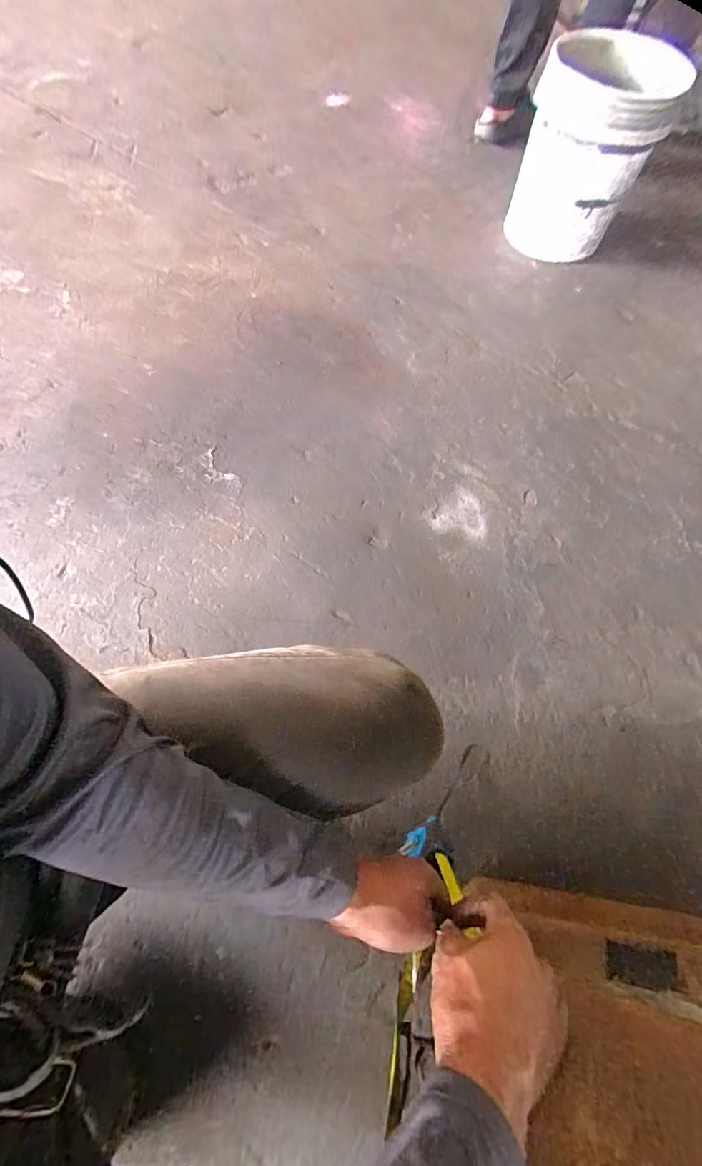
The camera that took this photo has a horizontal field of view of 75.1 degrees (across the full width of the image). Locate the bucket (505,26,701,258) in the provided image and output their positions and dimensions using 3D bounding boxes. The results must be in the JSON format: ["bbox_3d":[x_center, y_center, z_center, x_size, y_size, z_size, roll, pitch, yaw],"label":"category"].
[{"bbox_3d":[0.539,-0.992,1.068,0.287,0.326,0.308,1,66,-3],"label":"bucket"}]

